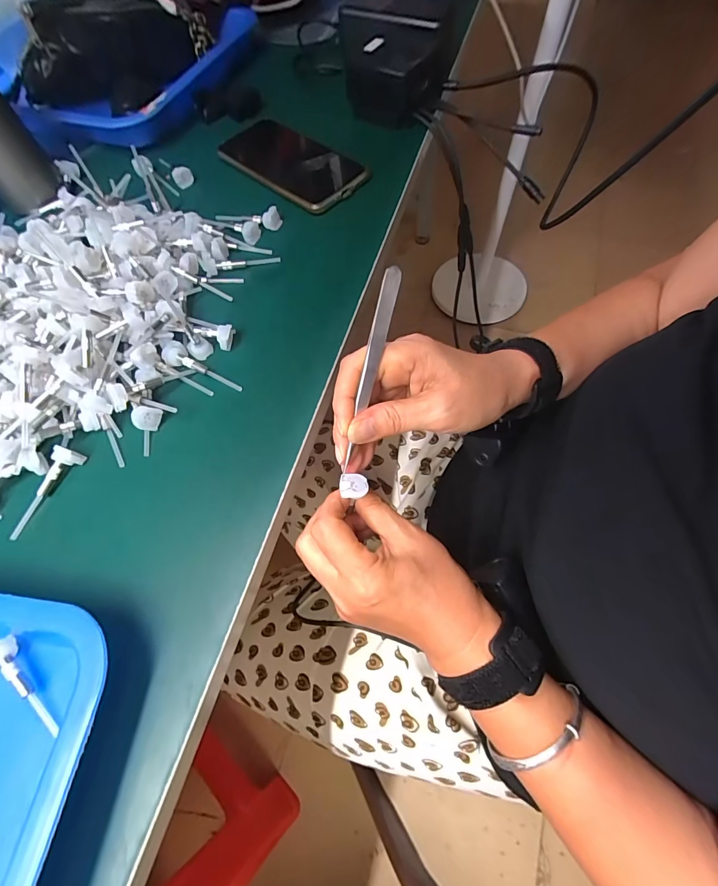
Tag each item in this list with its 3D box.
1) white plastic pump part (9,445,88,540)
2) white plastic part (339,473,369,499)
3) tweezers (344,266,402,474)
[{"bbox_3d":[-0.213,0.033,0.258,0.015,0.012,0.065,18,67,12],"label":"white plastic pump part"},{"bbox_3d":[-0.003,0.028,0.256,0.019,0.004,0.017,-1,66,-2],"label":"white plastic part"},{"bbox_3d":[0.007,-0.041,0.236,0.009,0.009,0.124,15,110,5],"label":"tweezers"}]

